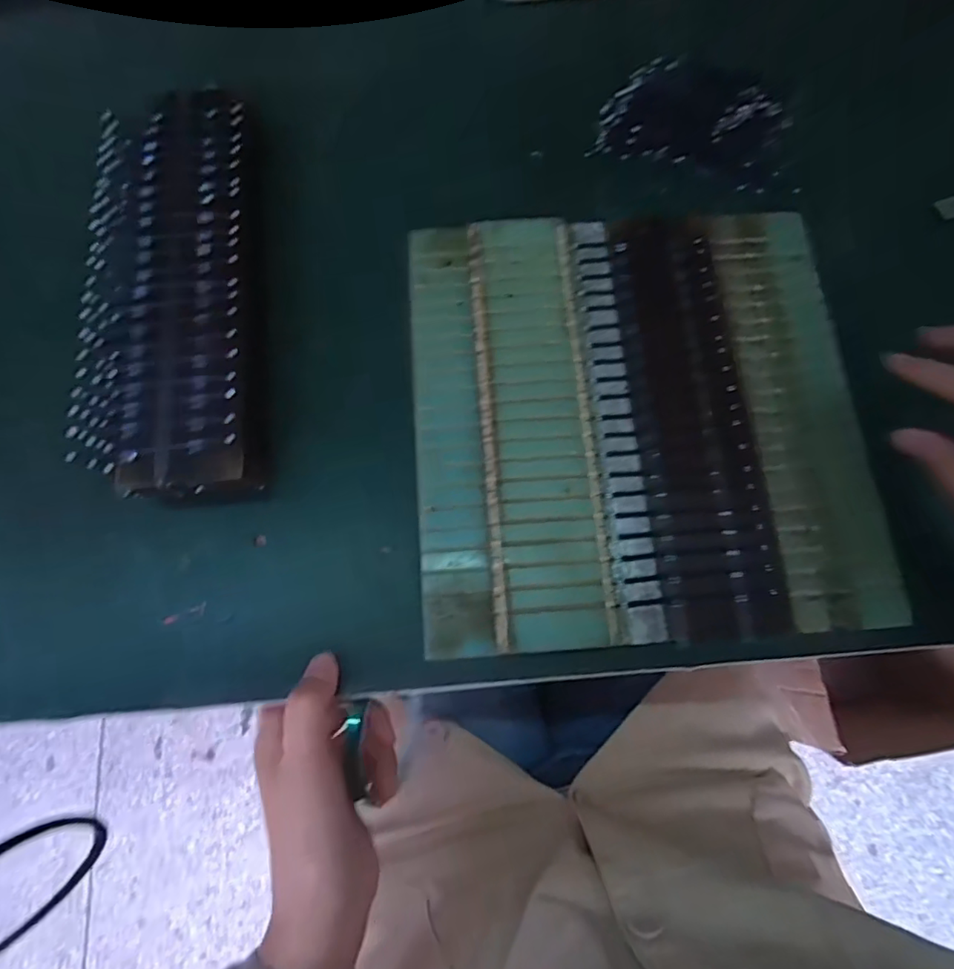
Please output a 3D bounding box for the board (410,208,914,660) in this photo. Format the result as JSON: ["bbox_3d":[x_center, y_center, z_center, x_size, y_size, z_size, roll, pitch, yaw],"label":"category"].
[{"bbox_3d":[0.095,-0.045,0.330,0.256,0.010,0.261,-4,75,-2],"label":"board"}]

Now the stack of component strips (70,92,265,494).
[{"bbox_3d":[-0.182,-0.115,0.334,0.093,0.034,0.259,-8,75,-3],"label":"stack of component strips"}]

